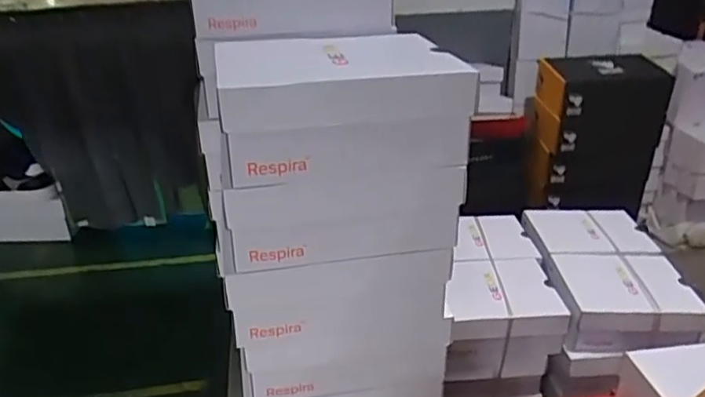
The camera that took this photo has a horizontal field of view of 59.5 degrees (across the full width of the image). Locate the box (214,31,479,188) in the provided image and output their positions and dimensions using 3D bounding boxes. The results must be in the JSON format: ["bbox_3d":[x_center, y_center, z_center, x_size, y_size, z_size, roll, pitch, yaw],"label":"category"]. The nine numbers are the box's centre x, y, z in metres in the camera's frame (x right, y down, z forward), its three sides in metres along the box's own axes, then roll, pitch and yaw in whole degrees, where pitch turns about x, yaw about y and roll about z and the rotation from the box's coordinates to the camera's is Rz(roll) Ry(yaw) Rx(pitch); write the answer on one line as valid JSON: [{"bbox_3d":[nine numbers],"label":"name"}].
[{"bbox_3d":[-0.016,-0.107,0.651,0.235,0.095,0.246,-7,28,-11],"label":"box"}]

